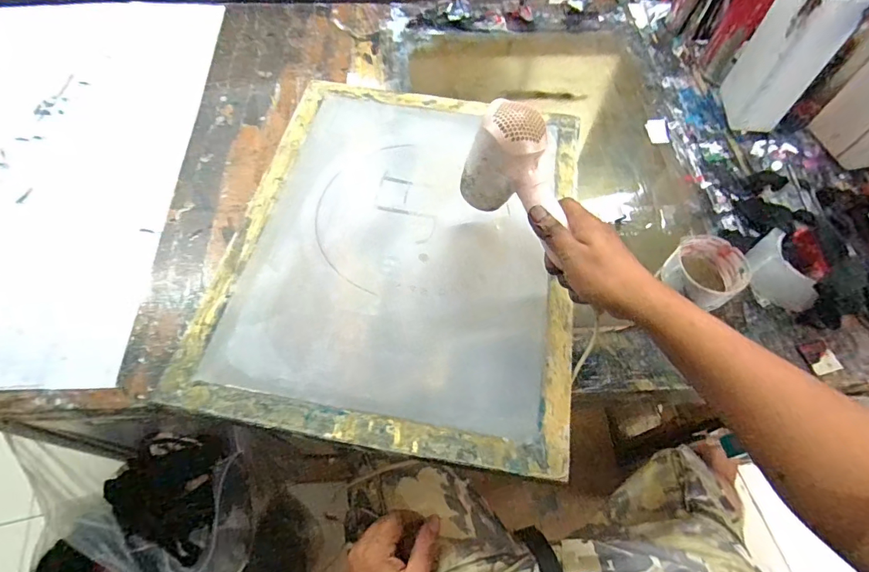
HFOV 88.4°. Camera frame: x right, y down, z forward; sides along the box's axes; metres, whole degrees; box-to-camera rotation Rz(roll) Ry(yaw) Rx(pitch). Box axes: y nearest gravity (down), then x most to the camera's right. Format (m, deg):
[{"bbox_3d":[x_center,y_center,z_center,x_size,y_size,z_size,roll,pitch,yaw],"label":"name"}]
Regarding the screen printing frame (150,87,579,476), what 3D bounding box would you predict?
[{"bbox_3d":[-0.031,-0.055,0.558,0.397,0.036,0.492,10,60,5],"label":"screen printing frame"}]

